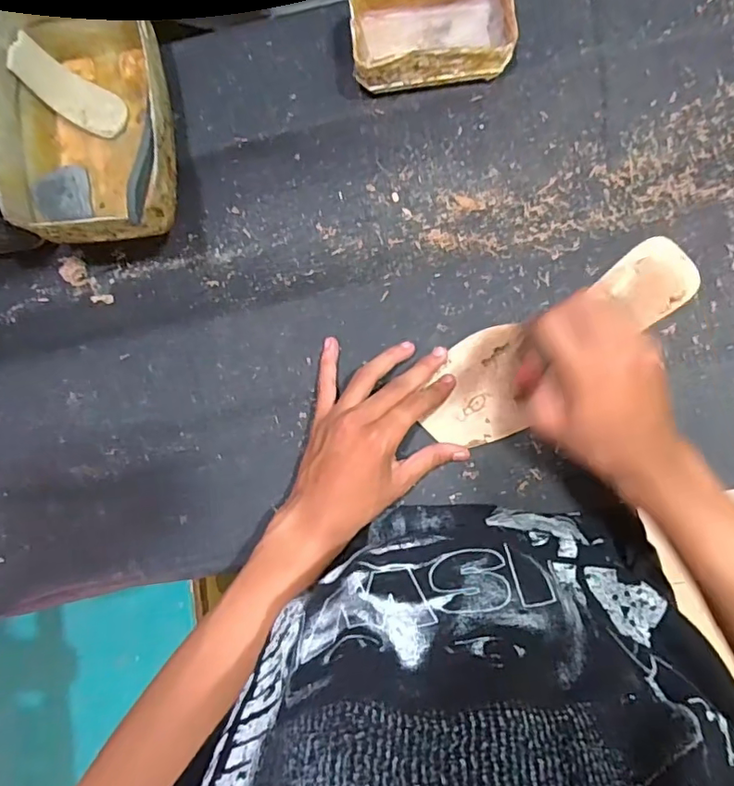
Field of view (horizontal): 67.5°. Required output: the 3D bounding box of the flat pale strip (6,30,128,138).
[{"bbox_3d":[-0.244,-0.249,0.453,0.090,0.020,0.036,32,90,-19],"label":"flat pale strip"}]

